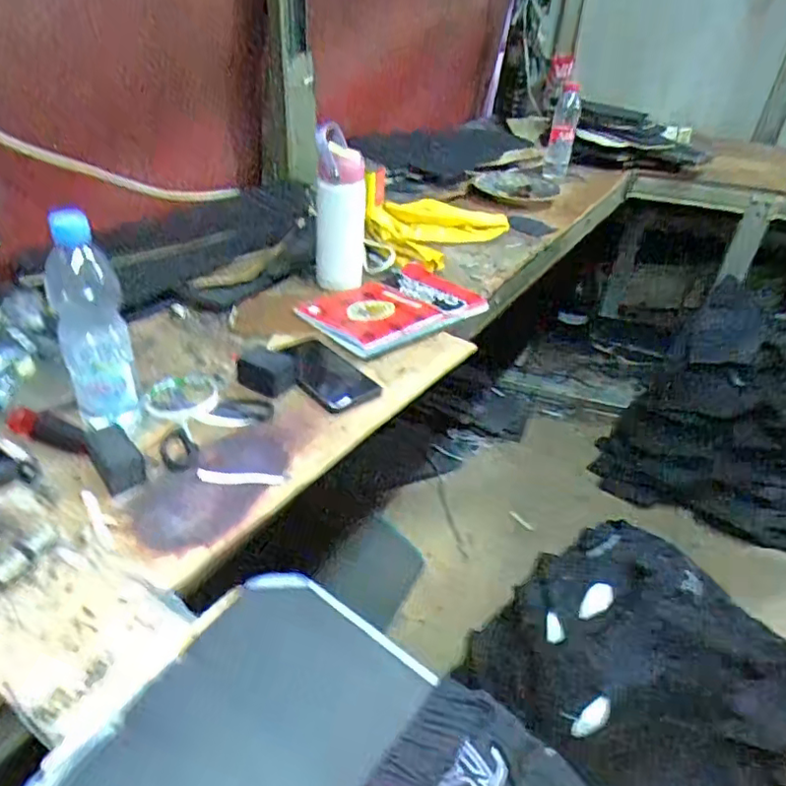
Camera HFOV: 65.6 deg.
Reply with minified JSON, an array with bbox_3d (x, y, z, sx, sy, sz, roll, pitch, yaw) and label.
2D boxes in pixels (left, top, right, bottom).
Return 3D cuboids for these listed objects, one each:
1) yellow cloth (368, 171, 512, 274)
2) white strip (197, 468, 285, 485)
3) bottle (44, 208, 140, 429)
[{"bbox_3d":[0.059,-0.360,1.206,0.255,0.091,0.339,23,40,22],"label":"yellow cloth"},{"bbox_3d":[-0.160,0.087,0.637,0.088,0.004,0.016,4,36,-2],"label":"white strip"},{"bbox_3d":[-0.315,-0.069,0.638,0.065,0.236,0.078,-13,40,-23],"label":"bottle"}]

